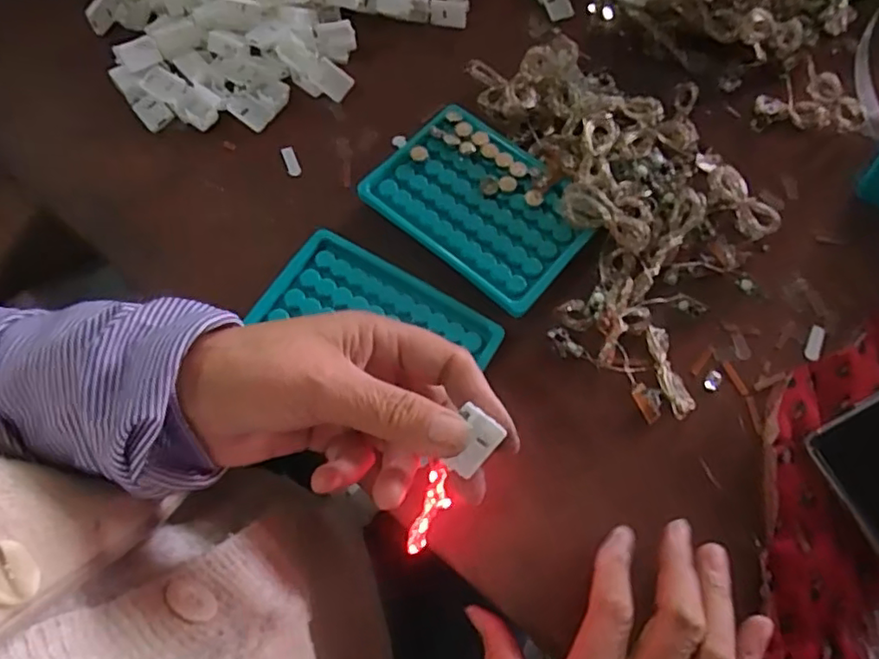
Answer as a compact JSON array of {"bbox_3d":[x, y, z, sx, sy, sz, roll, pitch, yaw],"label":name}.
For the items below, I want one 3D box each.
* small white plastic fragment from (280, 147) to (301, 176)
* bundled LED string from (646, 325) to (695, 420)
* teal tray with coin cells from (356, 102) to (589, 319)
[{"bbox_3d":[-0.100,-0.113,0.410,0.009,0.004,0.022,-23,81,-10],"label":"small white plastic fragment"},{"bbox_3d":[0.133,0.024,0.355,0.017,0.005,0.055,-12,68,-7],"label":"bundled LED string"},{"bbox_3d":[0.026,-0.079,0.387,0.133,0.017,0.091,40,72,13],"label":"teal tray with coin cells"}]

